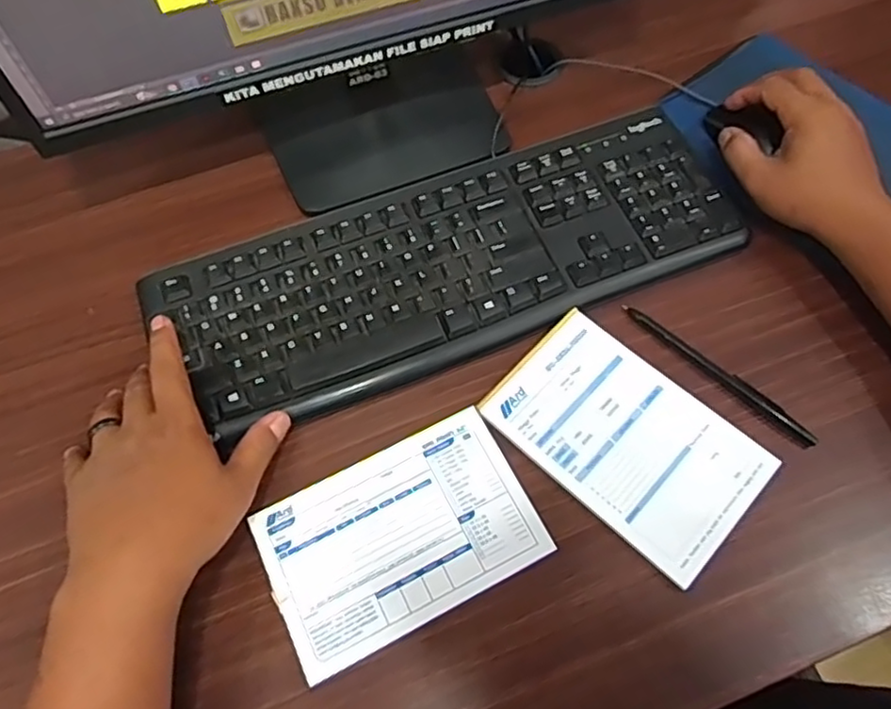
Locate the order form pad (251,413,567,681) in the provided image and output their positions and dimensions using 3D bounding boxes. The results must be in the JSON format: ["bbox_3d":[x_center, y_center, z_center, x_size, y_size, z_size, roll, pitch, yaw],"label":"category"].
[{"bbox_3d":[-0.029,0.111,0.408,0.162,0.004,0.107,-25,63,-11],"label":"order form pad"}]

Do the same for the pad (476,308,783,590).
[{"bbox_3d":[0.118,0.052,0.429,0.167,0.010,0.104,41,70,21],"label":"pad"}]

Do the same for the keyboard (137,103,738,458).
[{"bbox_3d":[0.009,-0.071,0.488,0.414,0.019,0.146,-20,63,-8],"label":"keyboard"}]

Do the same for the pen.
[{"bbox_3d":[0.186,0.011,0.448,0.148,0.007,0.010,41,70,21],"label":"pen"}]

